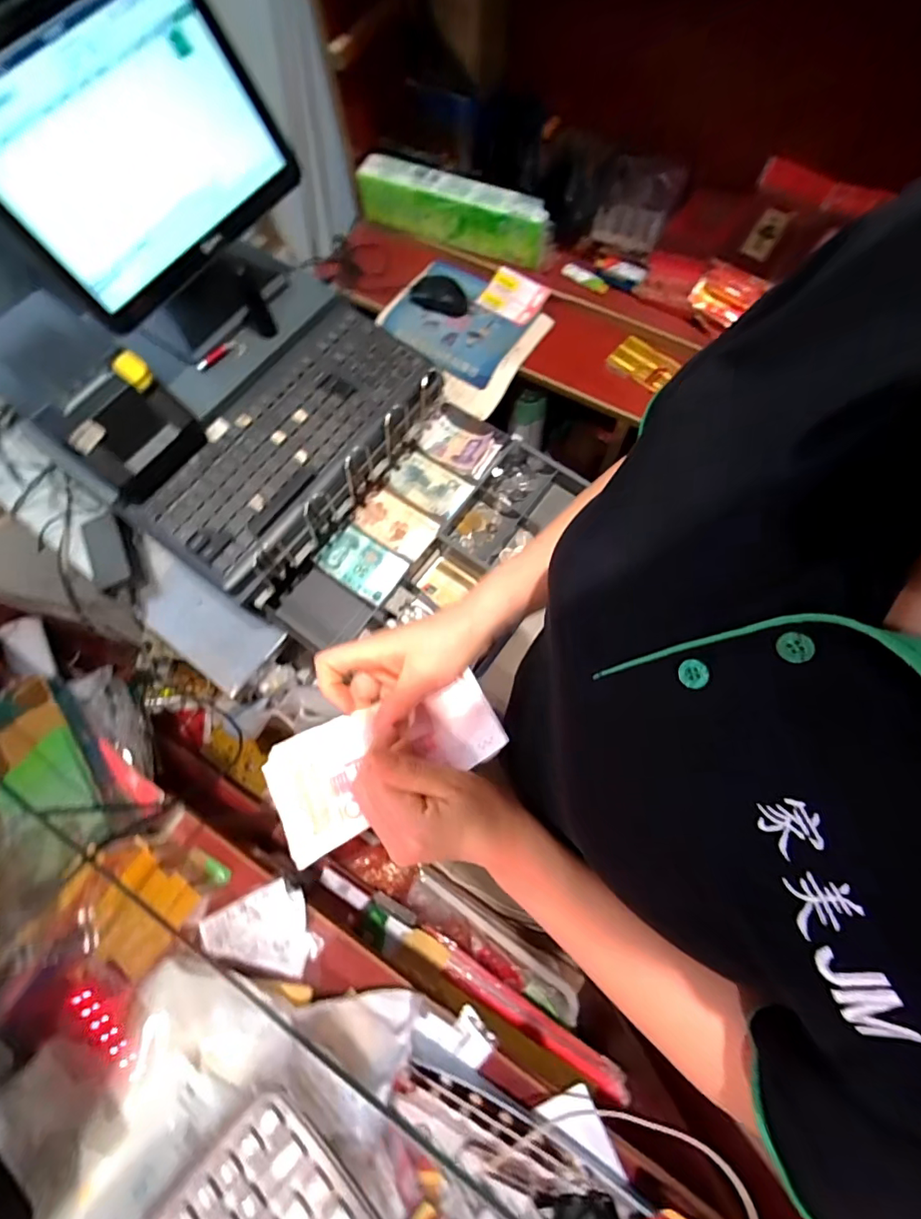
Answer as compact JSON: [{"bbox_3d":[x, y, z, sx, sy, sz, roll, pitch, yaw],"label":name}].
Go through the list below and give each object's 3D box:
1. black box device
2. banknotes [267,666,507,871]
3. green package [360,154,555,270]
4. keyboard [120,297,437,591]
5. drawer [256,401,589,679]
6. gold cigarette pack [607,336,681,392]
[{"bbox_3d":[-0.366,-0.197,0.557,0.079,0.096,0.130,22,73,10],"label":"black box device"},{"bbox_3d":[-0.051,0.107,0.349,0.162,0.028,0.081,-18,71,-9],"label":"banknotes"},{"bbox_3d":[-0.011,-0.646,0.813,0.330,0.092,0.053,25,74,10],"label":"green package"},{"bbox_3d":[-0.211,-0.215,0.615,0.175,0.037,0.389,34,76,13],"label":"keyboard"},{"bbox_3d":[-0.051,-0.093,0.640,0.226,0.067,0.371,33,76,13],"label":"drawer"},{"bbox_3d":[0.272,-0.370,0.743,0.057,0.022,0.091,-39,74,-10],"label":"gold cigarette pack"}]

